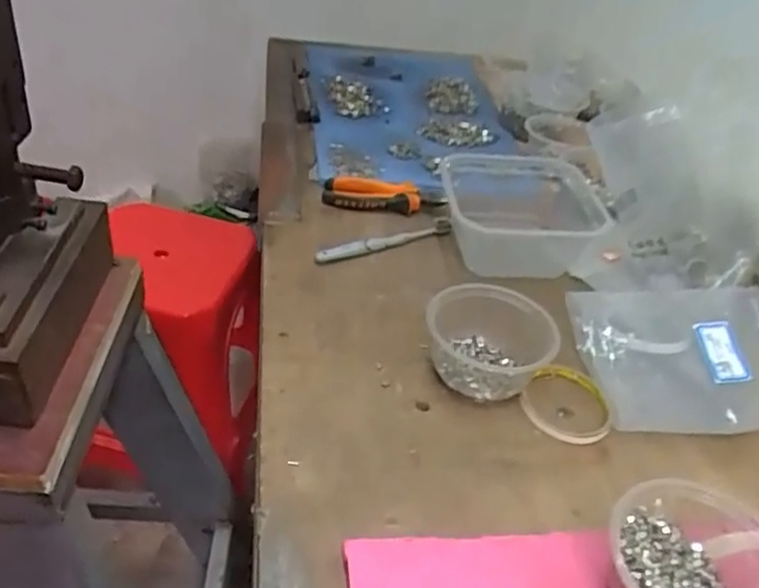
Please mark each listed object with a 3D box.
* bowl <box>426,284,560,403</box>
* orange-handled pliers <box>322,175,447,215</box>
[{"bbox_3d":[0.096,0.046,0.612,0.113,0.066,0.094,13,37,6],"label":"bowl"},{"bbox_3d":[0.006,-0.124,0.847,0.150,0.029,0.055,8,37,-3],"label":"orange-handled pliers"}]

